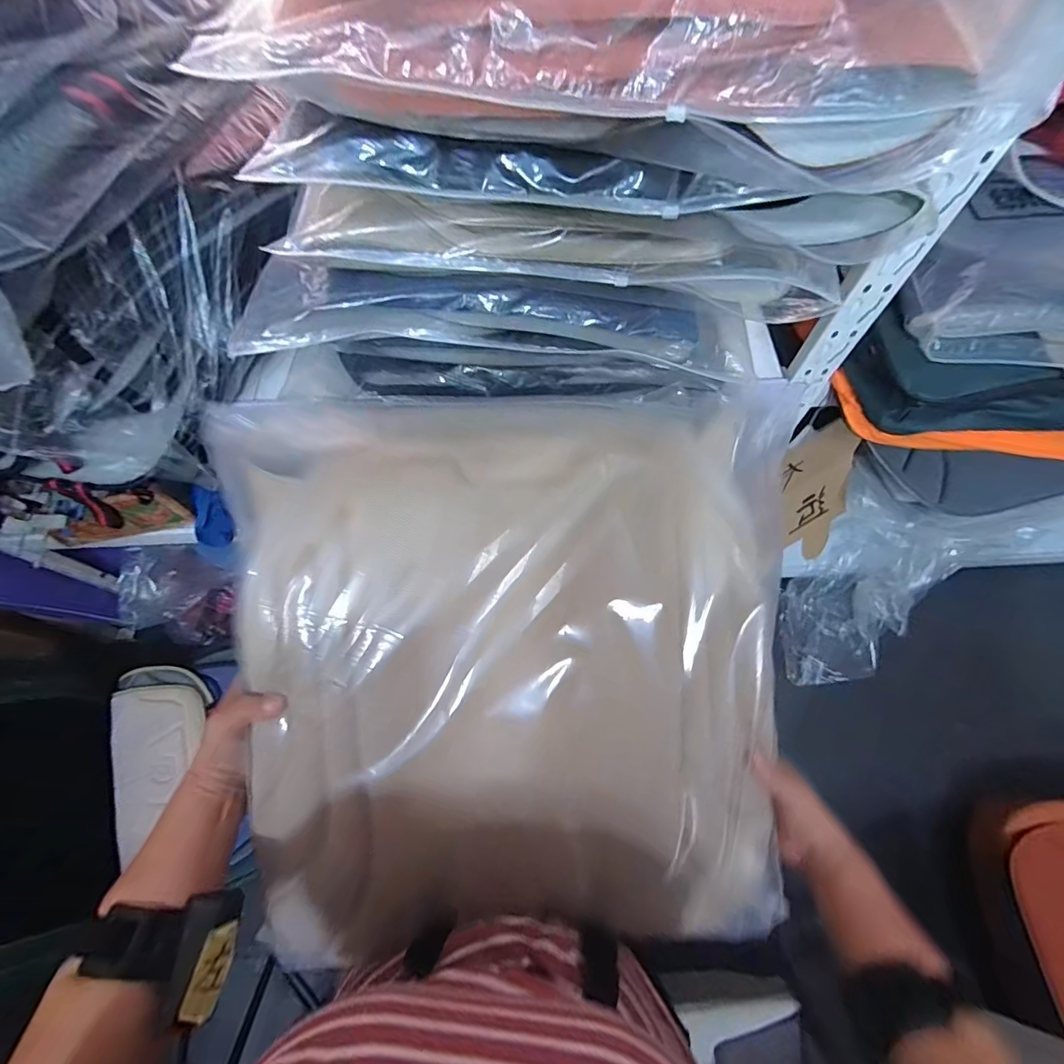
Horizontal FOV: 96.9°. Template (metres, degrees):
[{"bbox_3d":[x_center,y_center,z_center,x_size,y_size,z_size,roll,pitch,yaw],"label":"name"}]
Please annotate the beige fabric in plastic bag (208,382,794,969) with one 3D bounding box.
[{"bbox_3d":[0.010,0.136,0.408,0.467,0.062,0.475,-5,95,-6],"label":"beige fabric in plastic bag"}]

